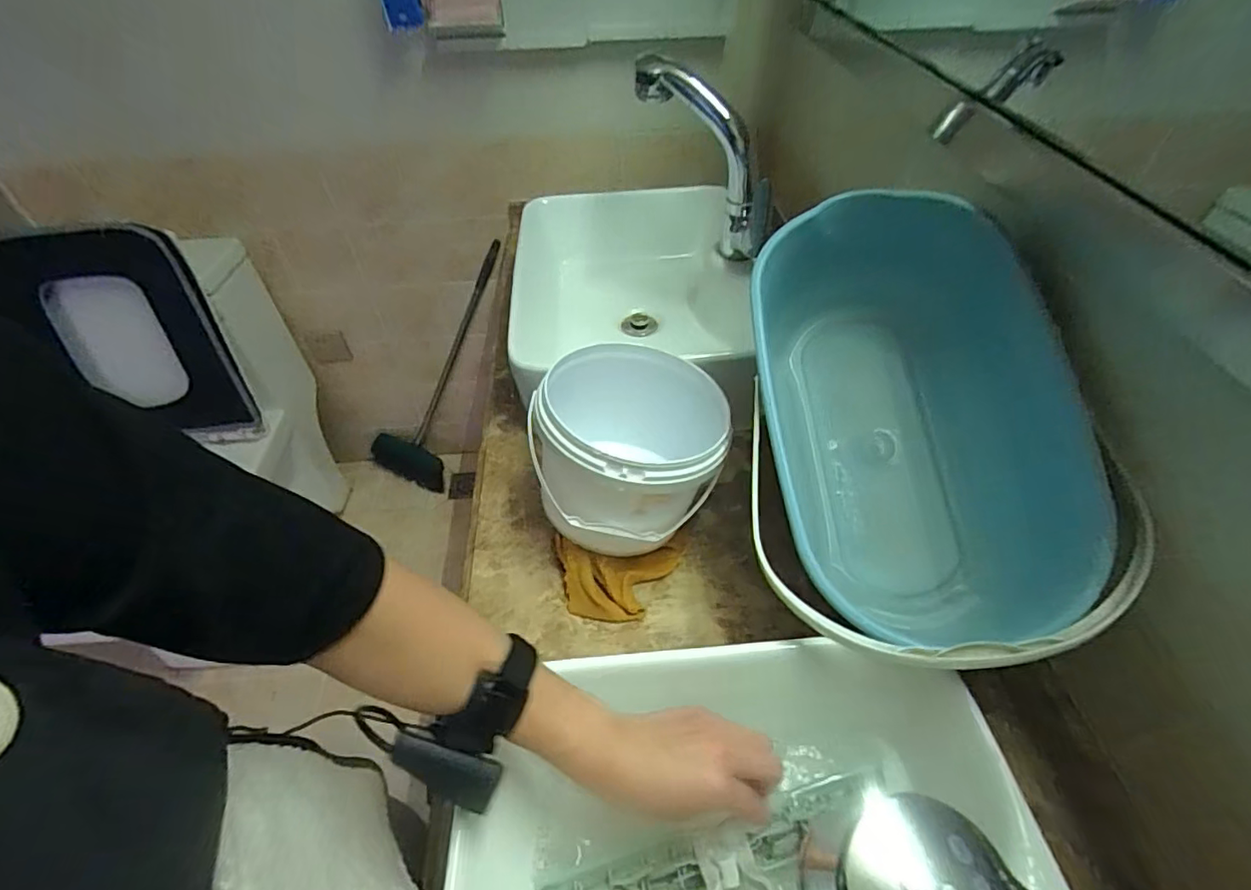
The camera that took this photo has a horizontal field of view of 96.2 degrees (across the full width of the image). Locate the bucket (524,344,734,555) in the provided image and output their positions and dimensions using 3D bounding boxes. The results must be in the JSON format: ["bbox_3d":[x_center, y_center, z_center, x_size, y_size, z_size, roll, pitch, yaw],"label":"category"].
[{"bbox_3d":[0.000,0.010,0.624,0.188,0.189,0.197,-1,49,1],"label":"bucket"}]

